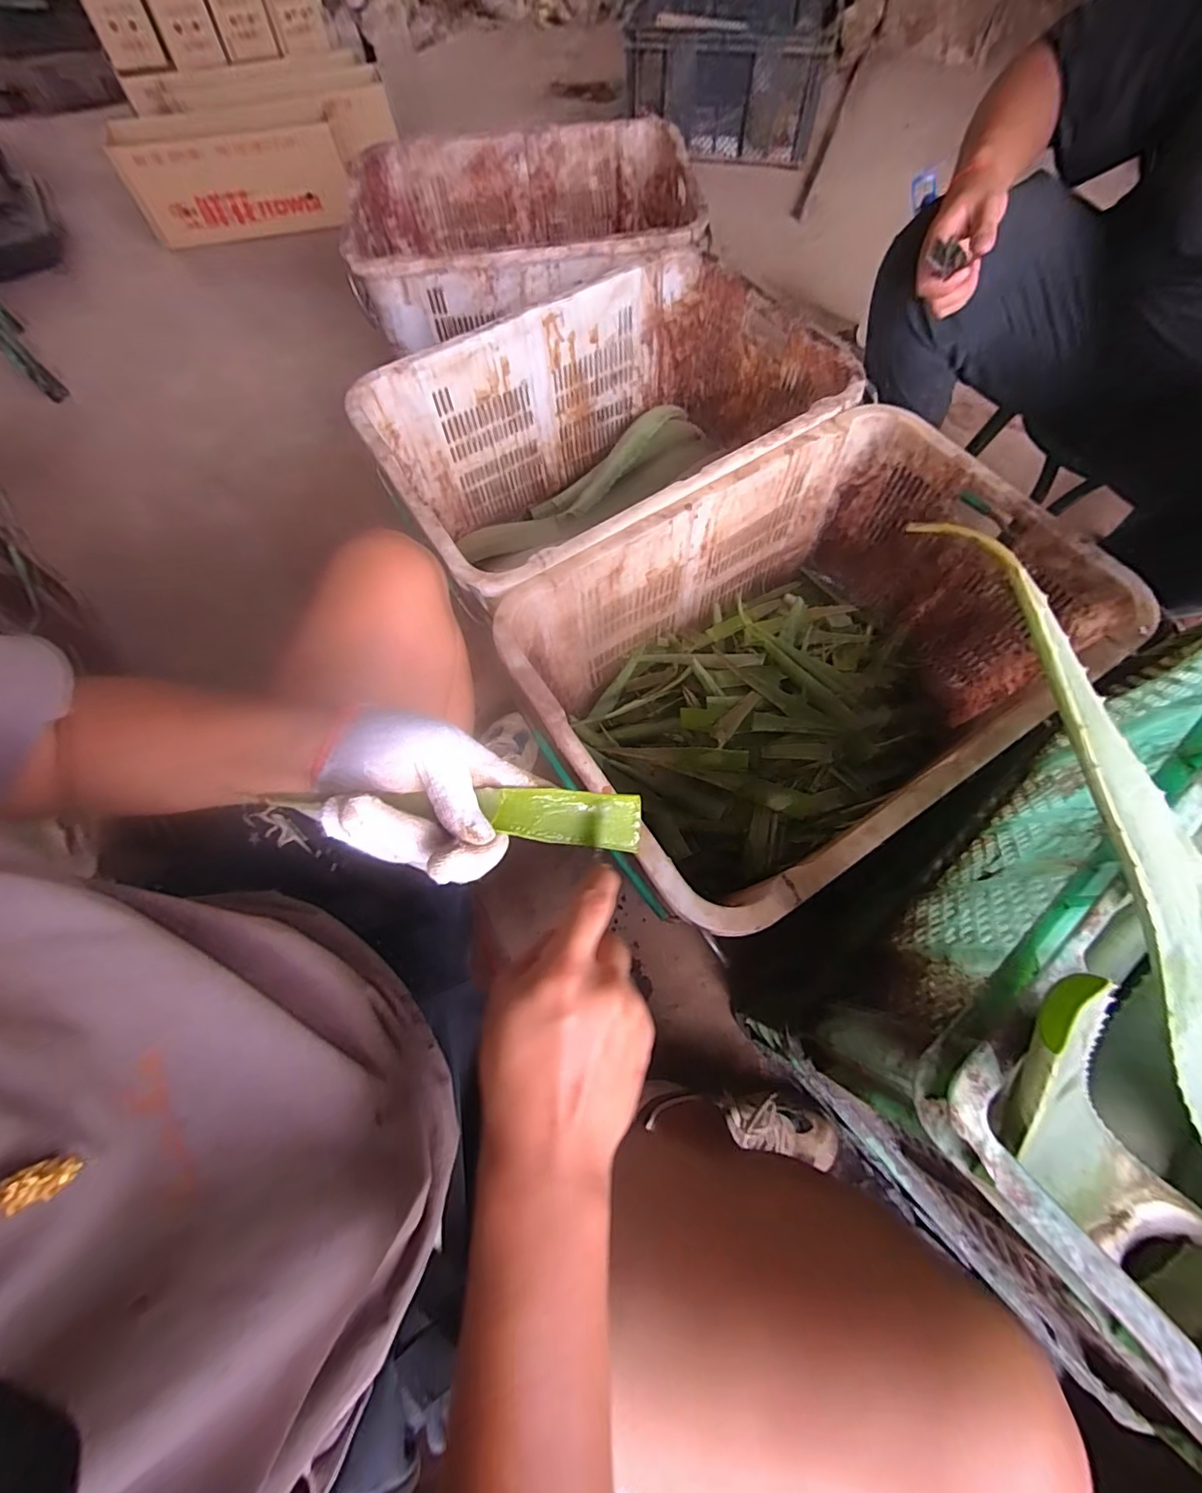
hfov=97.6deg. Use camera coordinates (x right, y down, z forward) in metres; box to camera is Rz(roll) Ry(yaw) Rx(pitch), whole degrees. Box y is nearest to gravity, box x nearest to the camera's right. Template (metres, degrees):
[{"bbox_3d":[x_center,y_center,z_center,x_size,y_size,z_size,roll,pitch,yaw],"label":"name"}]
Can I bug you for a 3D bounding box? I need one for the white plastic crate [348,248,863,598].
[{"bbox_3d":[0.011,-0.470,0.922,0.679,0.315,0.470,-33,70,-11],"label":"white plastic crate"}]

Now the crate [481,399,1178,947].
[{"bbox_3d":[0.268,-0.127,0.764,0.646,0.295,0.517,-38,71,-13],"label":"crate"}]

